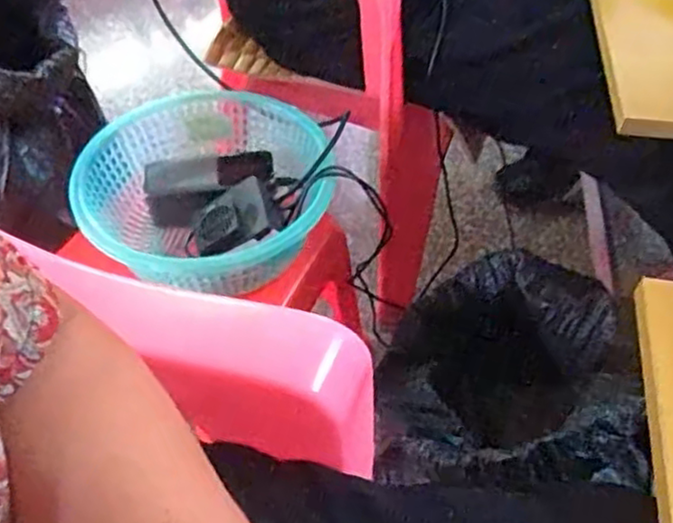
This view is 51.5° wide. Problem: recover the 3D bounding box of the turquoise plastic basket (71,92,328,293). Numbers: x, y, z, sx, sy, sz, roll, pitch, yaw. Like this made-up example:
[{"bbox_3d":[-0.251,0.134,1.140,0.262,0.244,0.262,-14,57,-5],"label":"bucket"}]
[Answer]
[{"bbox_3d":[-0.120,-0.067,0.697,0.235,0.091,0.211,7,52,8],"label":"turquoise plastic basket"}]

